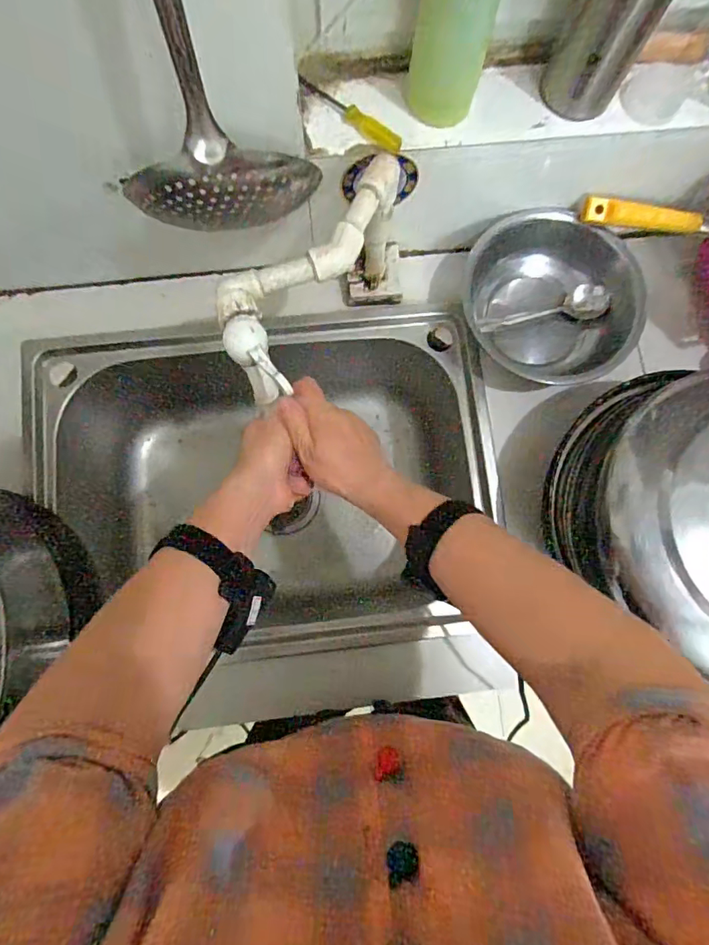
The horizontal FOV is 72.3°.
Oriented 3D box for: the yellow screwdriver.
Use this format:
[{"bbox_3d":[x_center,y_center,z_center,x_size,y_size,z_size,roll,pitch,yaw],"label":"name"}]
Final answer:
[{"bbox_3d":[-0.006,-0.342,0.458,0.120,0.018,0.015,41,82,5],"label":"yellow screwdriver"}]

